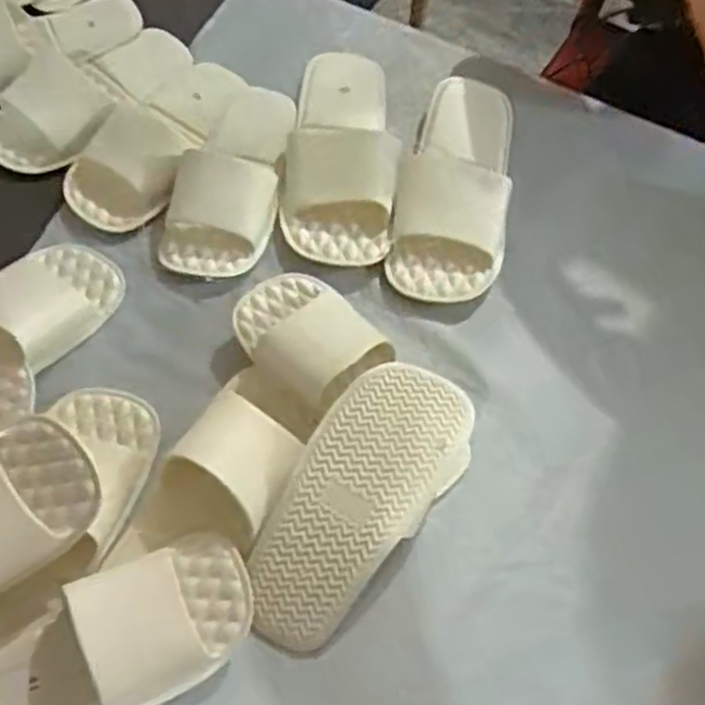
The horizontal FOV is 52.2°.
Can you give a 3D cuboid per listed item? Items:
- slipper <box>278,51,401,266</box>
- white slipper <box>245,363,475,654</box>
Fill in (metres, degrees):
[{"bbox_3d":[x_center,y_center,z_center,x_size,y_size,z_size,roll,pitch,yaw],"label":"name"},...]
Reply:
[{"bbox_3d":[-0.011,-0.197,0.713,0.112,0.050,0.251,8,65,-2],"label":"slipper"},{"bbox_3d":[0.002,0.116,0.566,0.109,0.062,0.231,33,69,14],"label":"white slipper"}]

